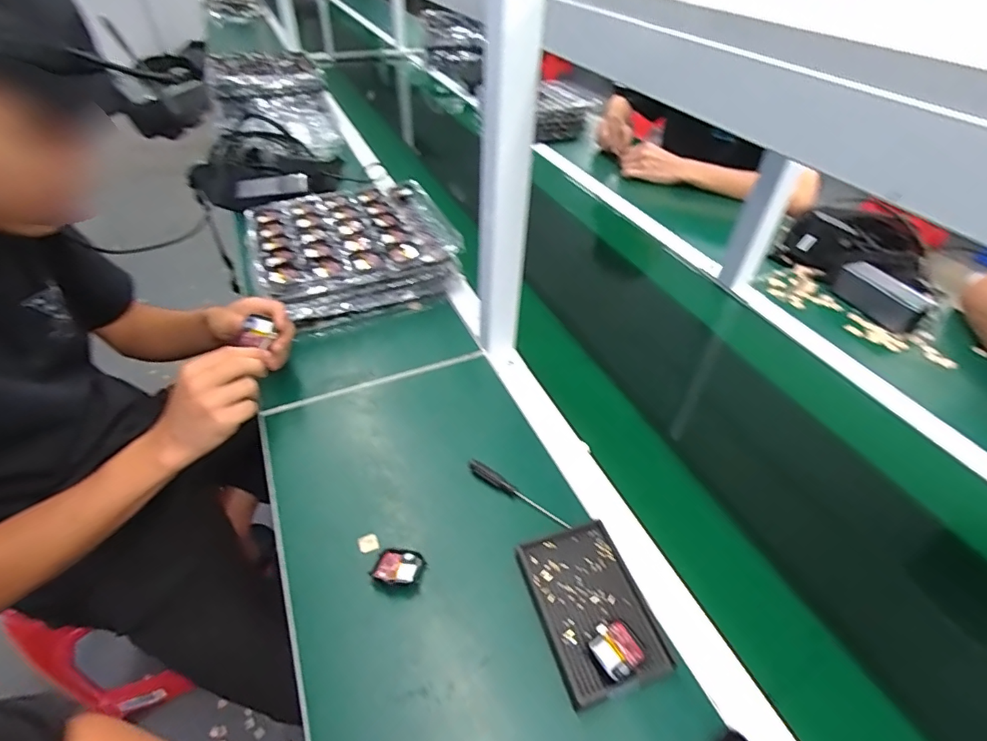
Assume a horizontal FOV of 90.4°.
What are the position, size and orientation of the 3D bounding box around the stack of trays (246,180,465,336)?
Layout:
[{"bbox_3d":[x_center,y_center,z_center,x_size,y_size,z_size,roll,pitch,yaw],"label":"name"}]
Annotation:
[{"bbox_3d":[-0.227,-0.200,0.807,0.296,0.079,0.276,-16,47,-19],"label":"stack of trays"}]

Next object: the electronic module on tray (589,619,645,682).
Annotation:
[{"bbox_3d":[0.103,0.228,0.404,0.040,0.012,0.037,-26,50,-27],"label":"electronic module on tray"}]

